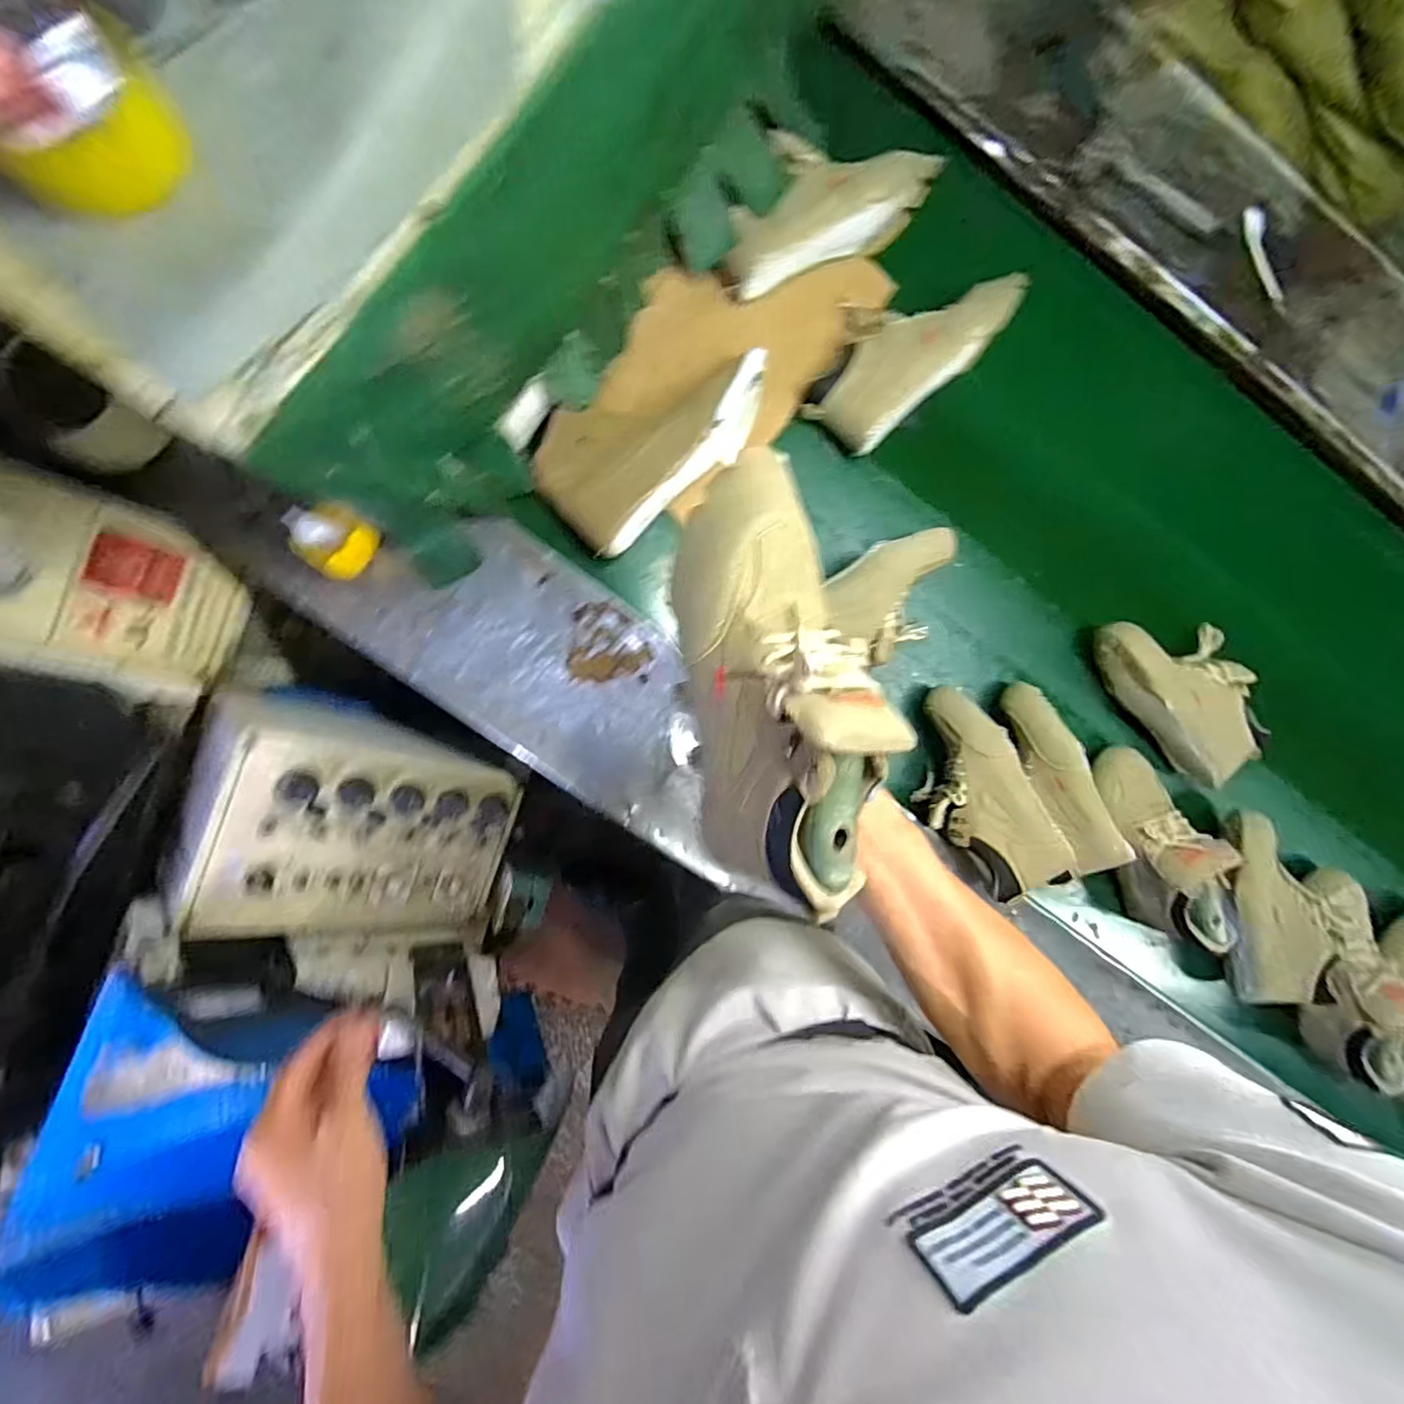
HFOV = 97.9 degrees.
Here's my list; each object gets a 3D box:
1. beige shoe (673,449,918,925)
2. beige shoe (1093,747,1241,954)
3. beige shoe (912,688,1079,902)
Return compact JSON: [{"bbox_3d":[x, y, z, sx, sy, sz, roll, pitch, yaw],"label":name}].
[{"bbox_3d":[0.055,-0.023,0.404,0.126,0.103,0.300,-7,80,-4],"label":"beige shoe"},{"bbox_3d":[0.639,0.201,0.834,0.091,0.094,0.270,-22,92,-3],"label":"beige shoe"},{"bbox_3d":[0.365,0.113,0.804,0.147,0.100,0.276,-19,79,-4],"label":"beige shoe"}]

